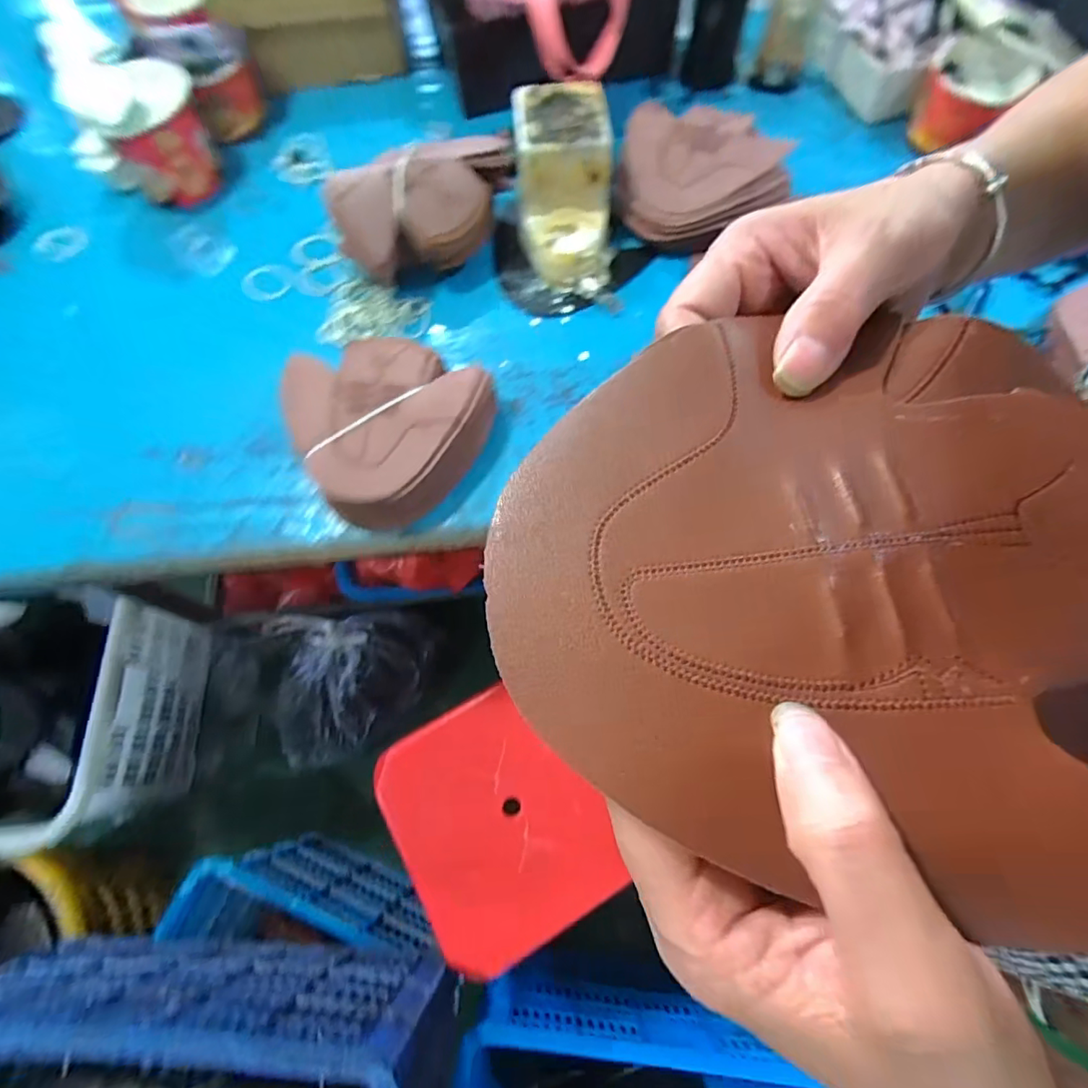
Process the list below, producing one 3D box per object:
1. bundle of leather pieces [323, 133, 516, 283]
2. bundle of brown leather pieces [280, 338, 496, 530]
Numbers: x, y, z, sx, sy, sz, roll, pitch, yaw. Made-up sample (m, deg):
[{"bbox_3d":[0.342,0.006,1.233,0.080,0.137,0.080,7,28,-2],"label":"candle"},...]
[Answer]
[{"bbox_3d":[-0.135,-0.396,0.634,0.209,0.101,0.112,-13,70,-2],"label":"bundle of leather pieces"},{"bbox_3d":[-0.171,-0.116,0.558,0.202,0.055,0.189,-1,70,3],"label":"bundle of brown leather pieces"}]

